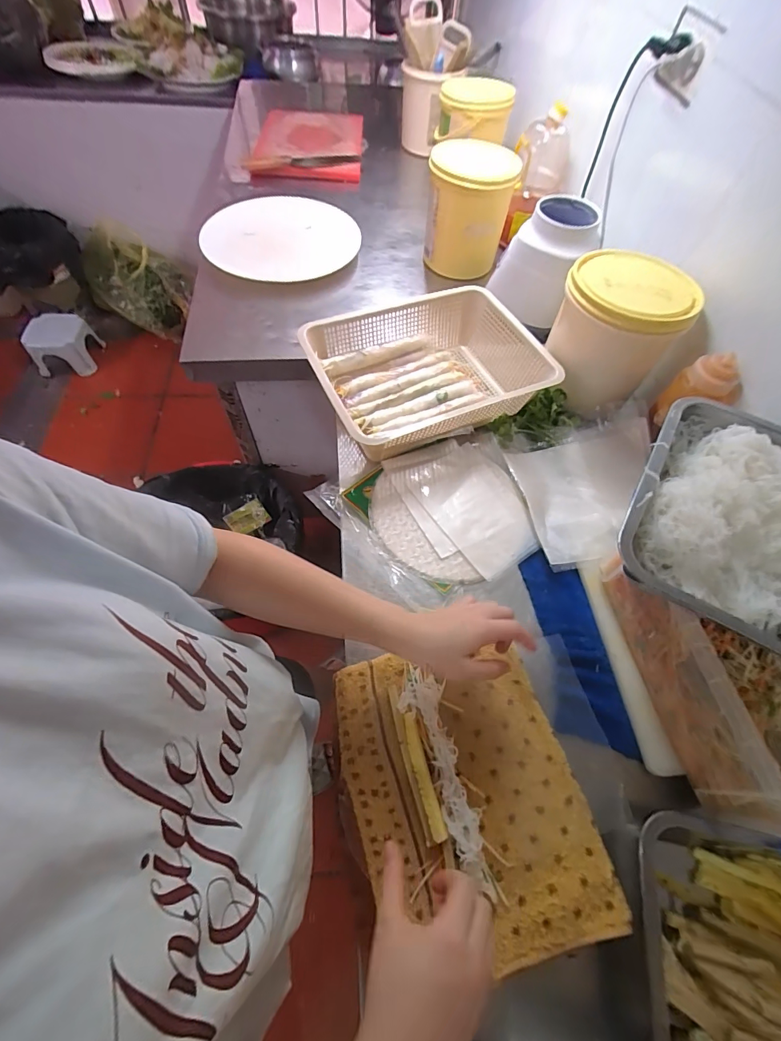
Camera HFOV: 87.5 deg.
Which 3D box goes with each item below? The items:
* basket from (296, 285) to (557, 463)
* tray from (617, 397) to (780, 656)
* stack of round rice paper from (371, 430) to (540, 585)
[{"bbox_3d":[0.056,-0.230,0.643,0.342,0.091,0.252,-22,64,-15],"label":"basket"},{"bbox_3d":[0.341,-0.002,0.388,0.203,0.056,0.257,31,63,13],"label":"tray"},{"bbox_3d":[0.087,-0.016,0.575,0.216,0.017,0.210,-15,63,-12],"label":"stack of round rice paper"}]

